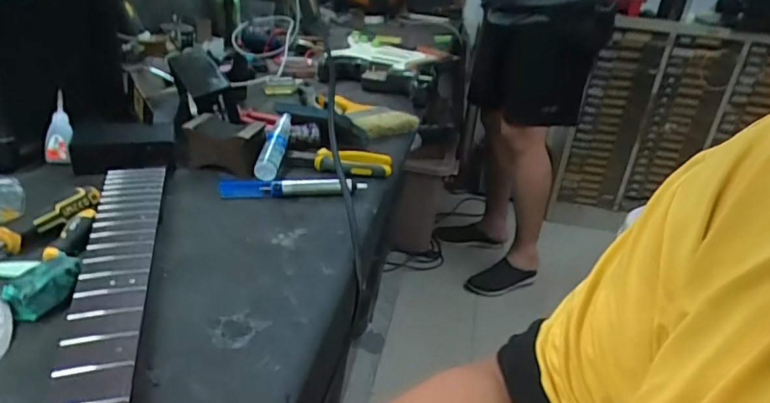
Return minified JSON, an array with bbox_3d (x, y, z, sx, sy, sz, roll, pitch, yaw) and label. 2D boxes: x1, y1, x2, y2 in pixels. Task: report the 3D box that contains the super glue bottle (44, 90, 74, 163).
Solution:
[{"bbox_3d":[-0.422,-0.095,0.671,0.036,0.091,0.013,3,0,-8],"label":"super glue bottle"}]

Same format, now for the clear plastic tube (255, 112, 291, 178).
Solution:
[{"bbox_3d":[-0.152,-0.077,0.717,0.027,0.045,0.138,7,27,-1],"label":"clear plastic tube"}]

